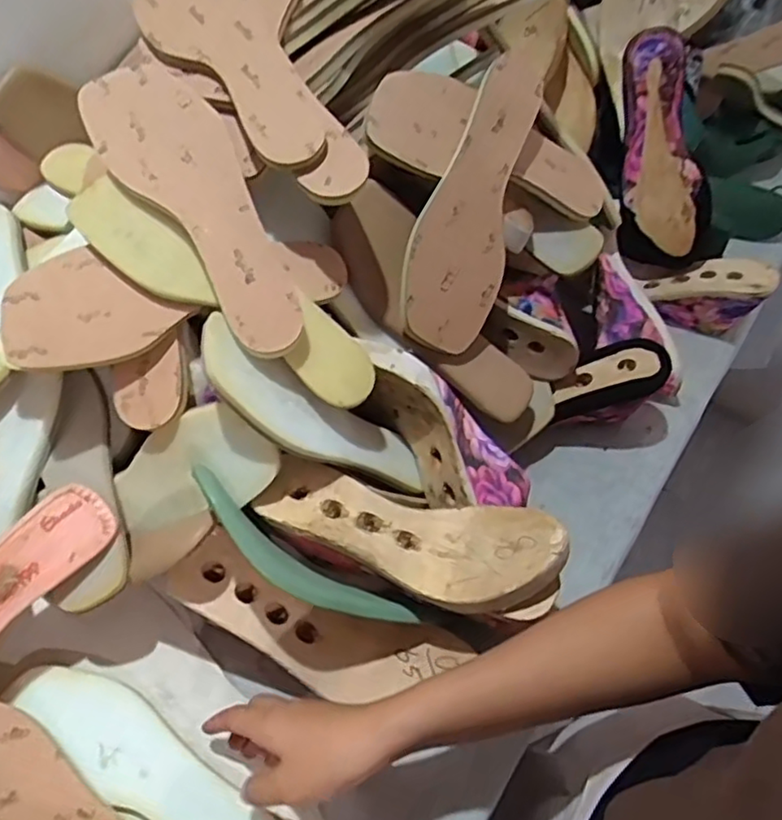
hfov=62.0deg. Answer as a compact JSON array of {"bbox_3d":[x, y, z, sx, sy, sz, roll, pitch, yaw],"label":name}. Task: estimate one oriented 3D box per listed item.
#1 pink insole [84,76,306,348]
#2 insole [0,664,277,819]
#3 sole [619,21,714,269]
[{"bbox_3d":[-0.136,-0.149,0.471,0.081,0.022,0.235,-31,85,-22],"label":"pink insole"},{"bbox_3d":[-0.176,0.257,0.467,0.237,0.020,0.055,32,60,16],"label":"insole"},{"bbox_3d":[0.290,-0.275,0.697,0.085,0.240,0.073,-16,18,-15],"label":"sole"}]

